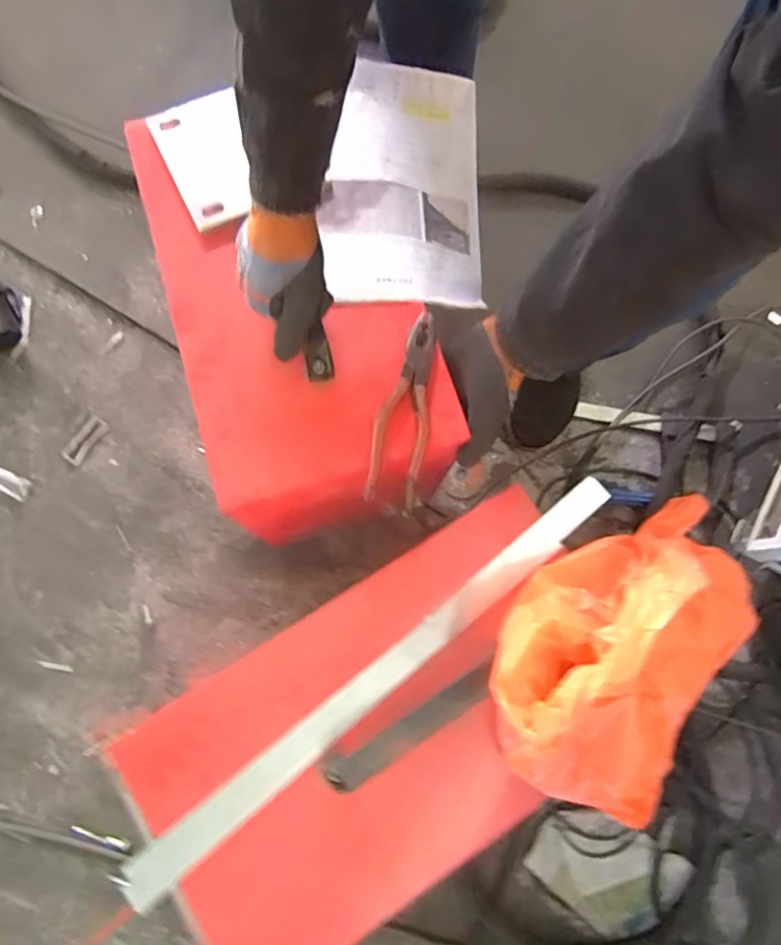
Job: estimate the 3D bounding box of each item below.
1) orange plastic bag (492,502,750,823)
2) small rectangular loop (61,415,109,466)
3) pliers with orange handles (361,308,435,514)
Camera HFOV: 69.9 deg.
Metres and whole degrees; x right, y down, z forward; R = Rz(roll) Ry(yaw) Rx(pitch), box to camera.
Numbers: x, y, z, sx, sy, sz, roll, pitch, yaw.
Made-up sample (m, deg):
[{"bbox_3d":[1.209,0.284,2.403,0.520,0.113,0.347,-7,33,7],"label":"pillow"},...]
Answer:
[{"bbox_3d":[0.196,0.136,0.455,0.175,0.105,0.271,37,80,6],"label":"orange plastic bag"},{"bbox_3d":[-0.495,-0.053,0.906,0.032,0.009,0.081,32,80,5],"label":"small rectangular loop"},{"bbox_3d":[0.014,-0.059,0.544,0.050,0.024,0.189,12,79,1],"label":"pliers with orange handles"}]

